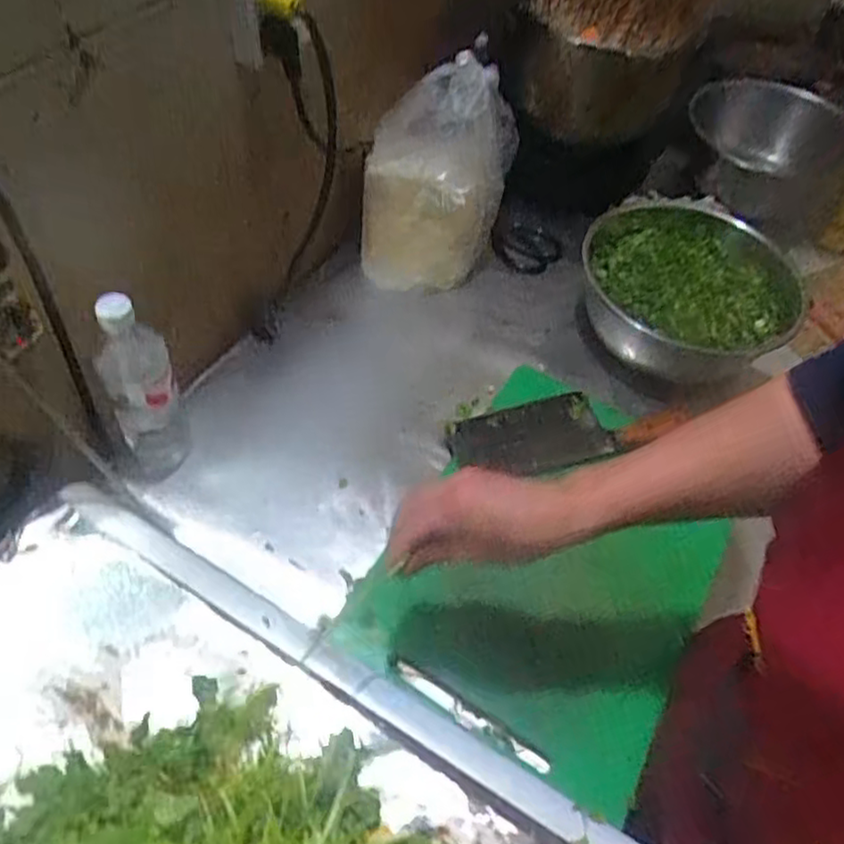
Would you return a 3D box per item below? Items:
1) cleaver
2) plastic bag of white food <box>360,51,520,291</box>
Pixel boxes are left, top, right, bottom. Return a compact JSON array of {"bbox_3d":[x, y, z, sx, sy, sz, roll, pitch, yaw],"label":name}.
[{"bbox_3d":[0.182,0.008,0.874,0.288,0.019,0.104,-17,60,-5],"label":"cleaver"},{"bbox_3d":[0.024,-0.337,0.951,0.208,0.290,0.155,8,52,1],"label":"plastic bag of white food"}]

